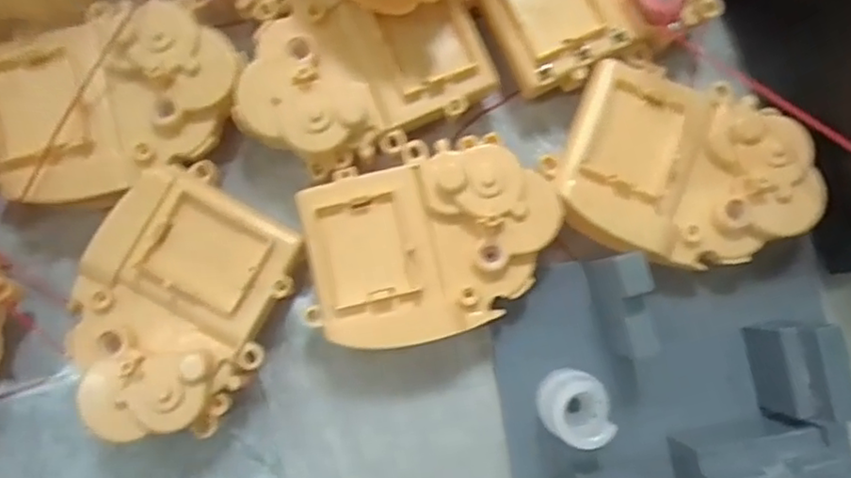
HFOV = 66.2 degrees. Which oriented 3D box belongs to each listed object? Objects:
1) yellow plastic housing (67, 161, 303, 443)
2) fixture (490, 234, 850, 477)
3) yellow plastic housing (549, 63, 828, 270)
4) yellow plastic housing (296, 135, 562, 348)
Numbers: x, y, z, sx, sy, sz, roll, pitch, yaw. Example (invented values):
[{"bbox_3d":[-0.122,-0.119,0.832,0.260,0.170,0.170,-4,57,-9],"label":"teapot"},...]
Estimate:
[{"bbox_3d":[-0.095,0.025,0.252,0.073,0.032,0.101,21,84,1],"label":"yellow plastic housing"},{"bbox_3d":[0.103,0.062,0.247,0.138,0.043,0.112,-8,85,-3],"label":"fixture"},{"bbox_3d":[0.103,-0.027,0.257,0.096,0.020,0.070,13,84,-1],"label":"yellow plastic housing"},{"bbox_3d":[0.002,0.001,0.253,0.095,0.019,0.071,-11,85,-3],"label":"yellow plastic housing"}]

